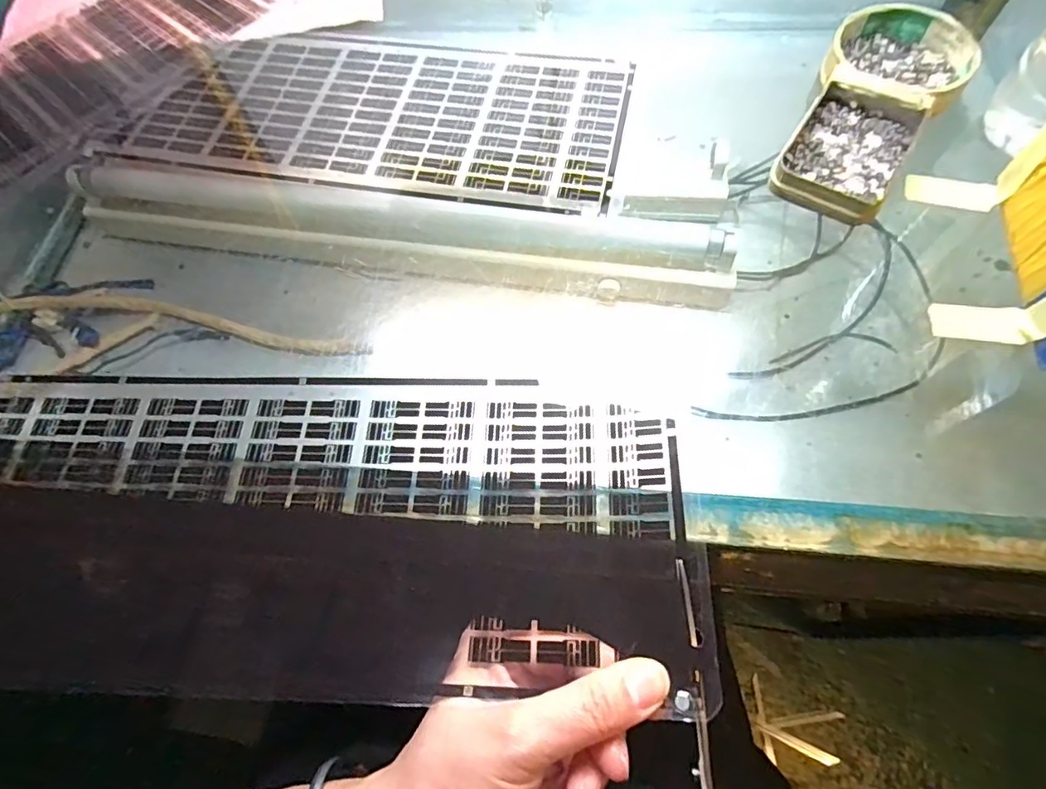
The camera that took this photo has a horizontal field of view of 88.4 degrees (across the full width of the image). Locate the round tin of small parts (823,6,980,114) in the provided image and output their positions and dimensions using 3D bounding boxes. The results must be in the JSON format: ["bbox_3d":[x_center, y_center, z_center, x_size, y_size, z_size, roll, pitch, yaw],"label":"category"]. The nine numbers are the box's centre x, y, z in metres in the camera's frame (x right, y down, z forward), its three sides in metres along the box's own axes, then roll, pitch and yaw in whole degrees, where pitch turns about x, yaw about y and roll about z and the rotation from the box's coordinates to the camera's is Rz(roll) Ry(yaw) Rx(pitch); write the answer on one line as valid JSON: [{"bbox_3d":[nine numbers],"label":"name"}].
[{"bbox_3d":[0.239,-0.213,0.341,0.081,0.018,0.080,-1,65,3],"label":"round tin of small parts"}]

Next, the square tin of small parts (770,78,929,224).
[{"bbox_3d":[0.190,-0.144,0.313,0.060,0.018,0.097,30,70,16],"label":"square tin of small parts"}]

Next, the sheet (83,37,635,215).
[{"bbox_3d":[-0.102,-0.193,0.367,0.336,0.006,0.142,7,66,6],"label":"sheet"}]

